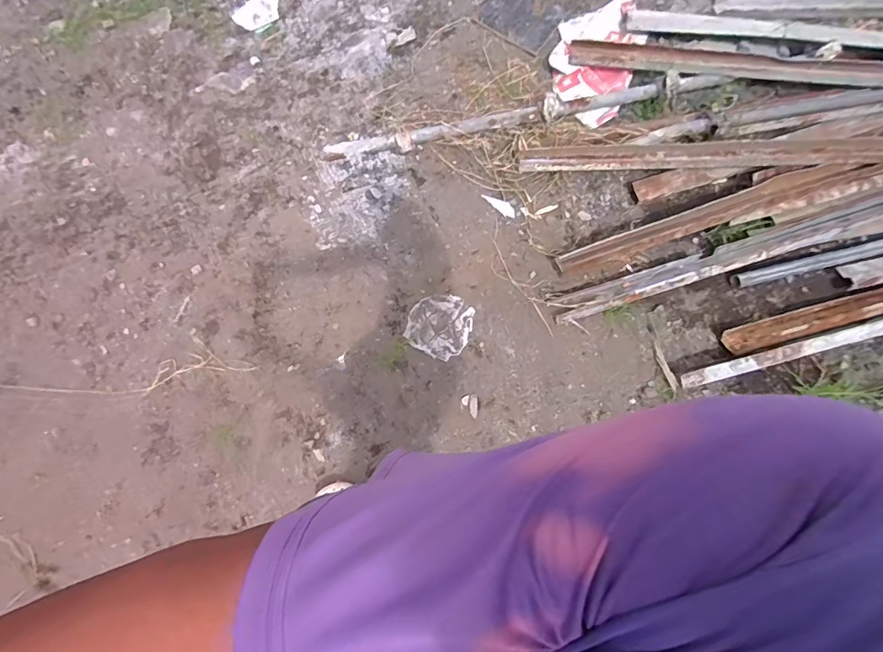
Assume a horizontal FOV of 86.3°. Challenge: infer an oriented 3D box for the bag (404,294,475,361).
[{"bbox_3d":[-0.003,-0.008,1.530,0.196,0.017,0.211,27,76,9],"label":"bag"}]

